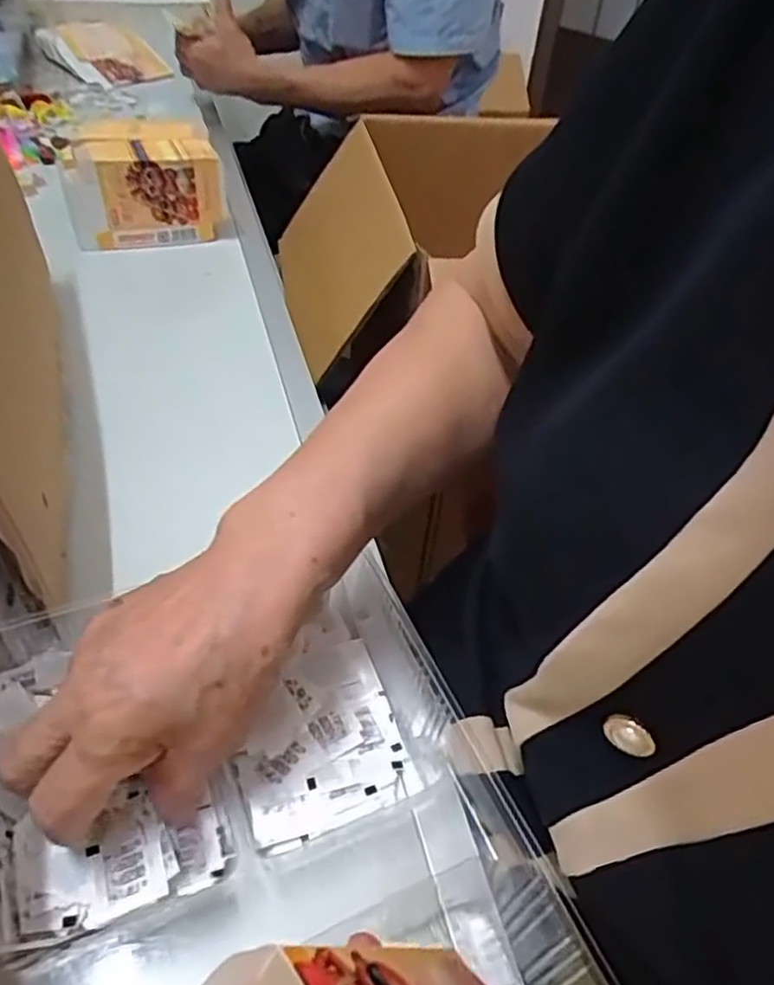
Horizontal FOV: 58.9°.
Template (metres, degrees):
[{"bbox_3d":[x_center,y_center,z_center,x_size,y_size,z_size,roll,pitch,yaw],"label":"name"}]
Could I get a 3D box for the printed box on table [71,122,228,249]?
[{"bbox_3d":[-0.242,-0.318,0.710,0.126,0.089,0.095,-13,48,-19],"label":"printed box on table"}]

